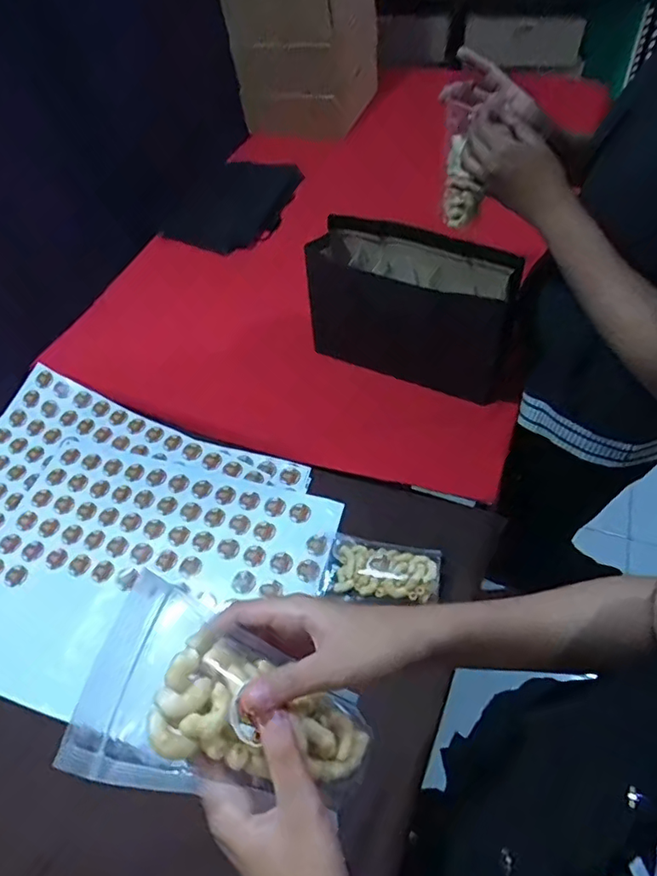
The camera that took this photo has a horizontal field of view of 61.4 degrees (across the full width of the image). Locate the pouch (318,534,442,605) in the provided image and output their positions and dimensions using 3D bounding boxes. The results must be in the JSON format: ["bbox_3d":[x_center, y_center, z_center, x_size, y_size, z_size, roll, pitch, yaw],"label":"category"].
[{"bbox_3d":[0.067,0.173,0.713,0.149,0.037,0.087,9,56,11],"label":"pouch"}]

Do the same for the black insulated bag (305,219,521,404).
[{"bbox_3d":[0.123,-0.194,0.836,0.291,0.203,0.111,21,59,19],"label":"black insulated bag"}]

